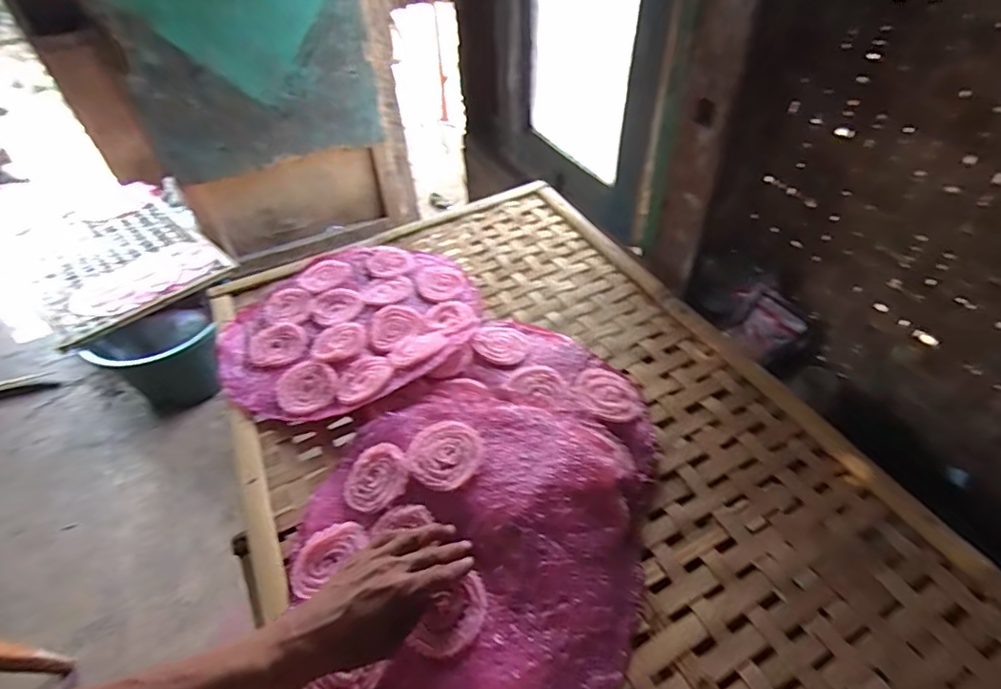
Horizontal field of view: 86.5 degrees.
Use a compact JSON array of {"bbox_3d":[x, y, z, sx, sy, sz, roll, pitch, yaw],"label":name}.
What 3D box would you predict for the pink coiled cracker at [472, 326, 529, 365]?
[{"bbox_3d":[0.000,-0.002,0.712,0.071,0.014,0.075,-4,45,1],"label":"pink coiled cracker"}]

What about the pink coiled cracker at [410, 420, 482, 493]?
[{"bbox_3d":[-0.059,0.116,0.577,0.074,0.007,0.083,9,47,14],"label":"pink coiled cracker"}]

